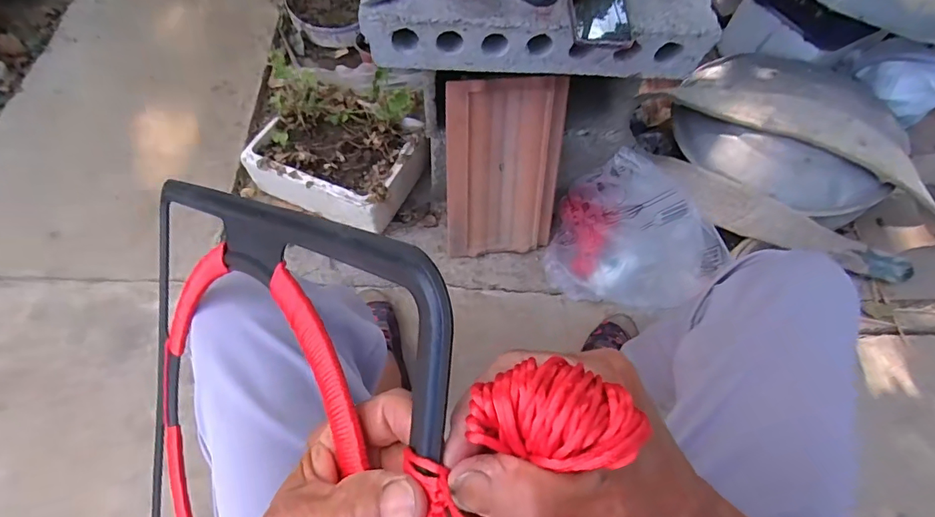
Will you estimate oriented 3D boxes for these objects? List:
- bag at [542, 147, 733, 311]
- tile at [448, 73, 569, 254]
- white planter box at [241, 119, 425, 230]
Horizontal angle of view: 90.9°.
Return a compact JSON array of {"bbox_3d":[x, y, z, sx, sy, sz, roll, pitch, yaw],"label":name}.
[{"bbox_3d":[0.301,-0.043,0.831,0.274,0.192,0.229,25,65,10],"label":"bag"},{"bbox_3d":[0.070,-0.158,0.855,0.210,0.338,0.031,-6,35,-9],"label":"tile"},{"bbox_3d":[-0.265,-0.205,0.961,0.301,0.099,0.231,24,63,9],"label":"white planter box"}]

